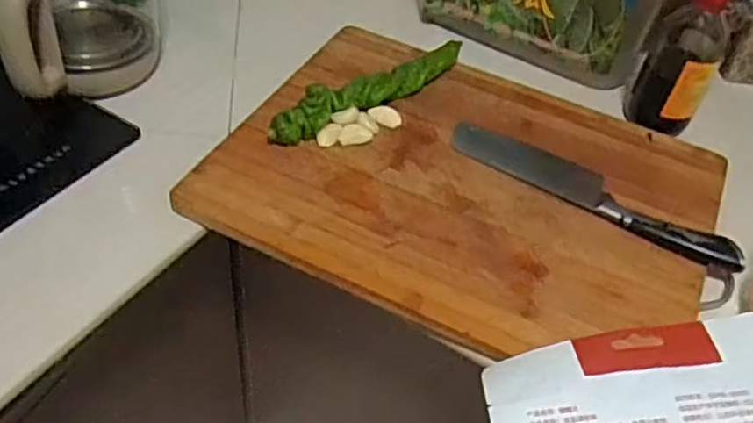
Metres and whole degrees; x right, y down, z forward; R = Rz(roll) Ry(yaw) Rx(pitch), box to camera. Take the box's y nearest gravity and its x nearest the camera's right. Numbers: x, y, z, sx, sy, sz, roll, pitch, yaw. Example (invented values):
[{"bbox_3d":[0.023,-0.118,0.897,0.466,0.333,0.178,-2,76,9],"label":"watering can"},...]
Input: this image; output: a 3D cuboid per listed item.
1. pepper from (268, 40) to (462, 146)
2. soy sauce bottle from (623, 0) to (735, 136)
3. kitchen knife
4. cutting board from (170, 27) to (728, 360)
[{"bbox_3d":[0.003,-0.134,0.722,0.269,0.030,0.042,-30,57,-30],"label":"pepper"},{"bbox_3d":[0.318,-0.169,0.711,0.073,0.159,0.064,24,49,16],"label":"soy sauce bottle"},{"bbox_3d":[0.203,-0.026,0.651,0.287,0.024,0.050,30,50,20],"label":"kitchen knife"},{"bbox_3d":[0.088,-0.034,0.662,0.443,0.013,0.345,24,48,15],"label":"cutting board"}]

